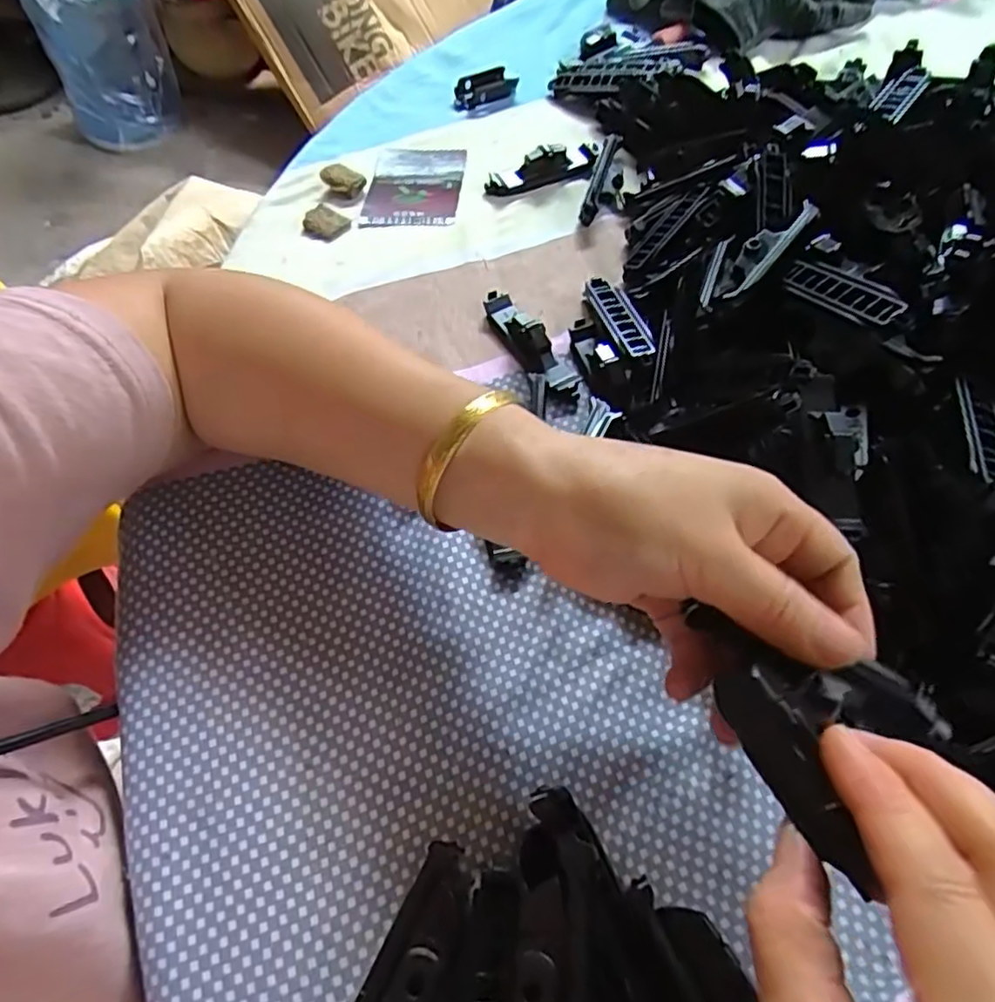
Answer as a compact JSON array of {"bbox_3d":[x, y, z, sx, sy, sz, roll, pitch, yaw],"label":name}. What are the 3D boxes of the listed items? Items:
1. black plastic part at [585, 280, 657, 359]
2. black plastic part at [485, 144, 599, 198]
[{"bbox_3d":[0.068,-0.100,0.359,0.017,0.009,0.073,-14,49,-7],"label":"black plastic part"},{"bbox_3d":[0.030,-0.216,0.427,0.080,0.015,0.021,-21,63,-11],"label":"black plastic part"}]

